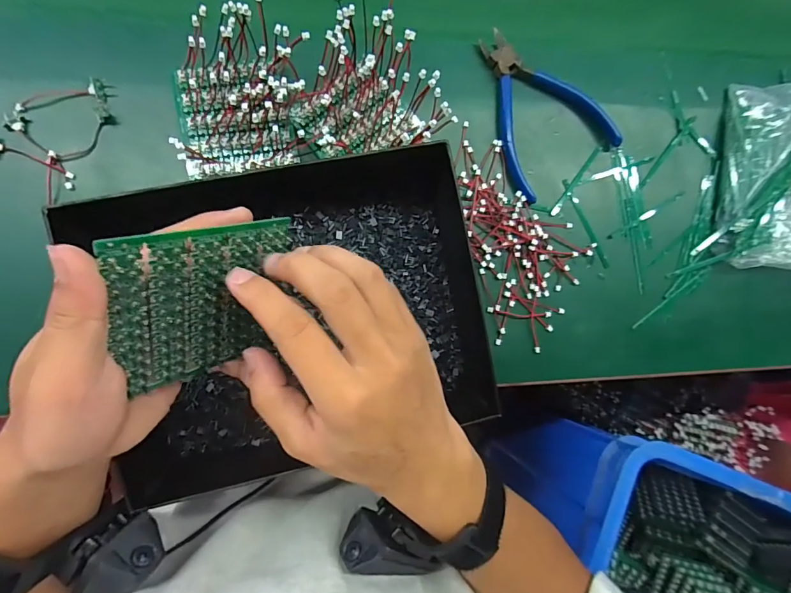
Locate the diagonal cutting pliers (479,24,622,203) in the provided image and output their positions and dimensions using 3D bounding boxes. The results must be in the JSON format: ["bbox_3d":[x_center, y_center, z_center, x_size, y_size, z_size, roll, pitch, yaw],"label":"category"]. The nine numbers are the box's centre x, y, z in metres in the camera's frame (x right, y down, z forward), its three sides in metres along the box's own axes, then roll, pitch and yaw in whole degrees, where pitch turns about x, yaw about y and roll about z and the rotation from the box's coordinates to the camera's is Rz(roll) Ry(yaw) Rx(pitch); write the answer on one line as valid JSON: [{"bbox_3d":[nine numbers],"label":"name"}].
[{"bbox_3d":[0.117,-0.164,0.366,0.105,0.012,0.138,-37,93,-9],"label":"diagonal cutting pliers"}]

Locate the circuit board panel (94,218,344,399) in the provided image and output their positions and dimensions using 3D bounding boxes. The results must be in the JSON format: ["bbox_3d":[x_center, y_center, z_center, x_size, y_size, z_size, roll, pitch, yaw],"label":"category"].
[{"bbox_3d":[-0.092,0.004,0.210,0.004,0.085,0.080,32,123,30],"label":"circuit board panel"}]

